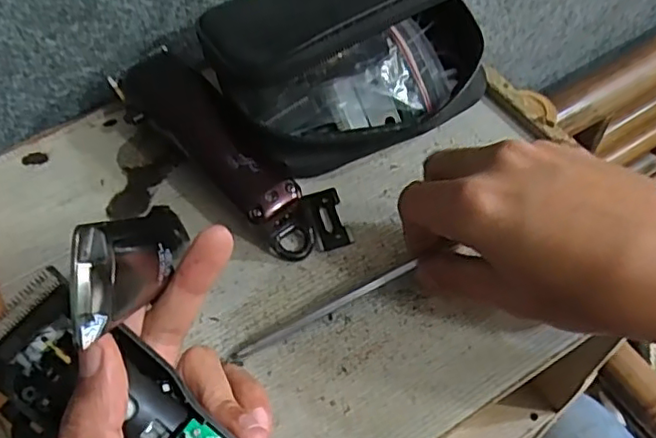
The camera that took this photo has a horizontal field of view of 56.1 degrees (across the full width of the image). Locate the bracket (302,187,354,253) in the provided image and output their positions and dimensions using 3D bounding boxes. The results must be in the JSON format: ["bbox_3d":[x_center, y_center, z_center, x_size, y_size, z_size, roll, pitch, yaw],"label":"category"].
[{"bbox_3d":[0.000,0.000,0.366,0.021,0.004,0.040,-18,56,-7],"label":"bracket"}]

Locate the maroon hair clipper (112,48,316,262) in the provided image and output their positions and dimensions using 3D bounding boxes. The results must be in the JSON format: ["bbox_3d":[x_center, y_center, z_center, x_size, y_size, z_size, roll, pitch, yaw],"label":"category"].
[{"bbox_3d":[-0.066,-0.042,0.373,0.045,0.047,0.160,-39,61,-19],"label":"maroon hair clipper"}]

